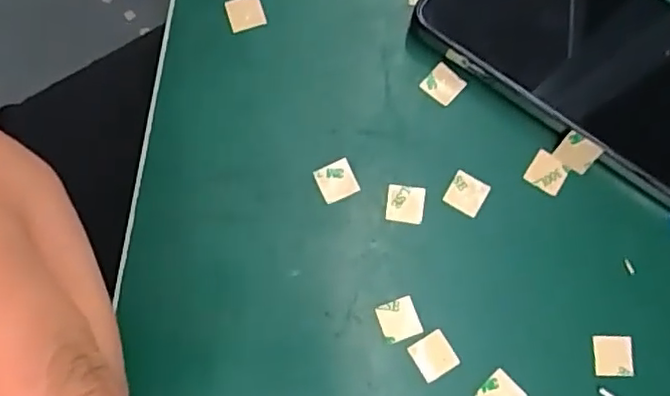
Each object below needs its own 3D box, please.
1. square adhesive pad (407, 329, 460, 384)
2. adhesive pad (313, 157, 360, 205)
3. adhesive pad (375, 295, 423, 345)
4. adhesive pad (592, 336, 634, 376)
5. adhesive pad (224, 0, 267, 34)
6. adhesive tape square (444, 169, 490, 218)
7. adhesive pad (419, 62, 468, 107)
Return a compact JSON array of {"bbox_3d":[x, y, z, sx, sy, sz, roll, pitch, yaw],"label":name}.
[{"bbox_3d":[0.039,0.062,0.245,0.016,0.004,0.016,-29,79,-8],"label":"square adhesive pad"},{"bbox_3d":[0.001,-0.007,0.259,0.015,0.004,0.015,-25,79,-7],"label":"adhesive pad"},{"bbox_3d":[0.025,0.048,0.247,0.016,0.004,0.015,-19,78,-6],"label":"adhesive pad"},{"bbox_3d":[0.111,0.062,0.246,0.015,0.004,0.015,0,77,-1],"label":"adhesive pad"},{"bbox_3d":[-0.039,-0.081,0.275,0.015,0.004,0.015,-17,78,-5],"label":"adhesive pad"},{"bbox_3d":[0.055,-0.002,0.260,0.016,0.004,0.015,30,78,5],"label":"adhesive tape square"},{"bbox_3d":[0.047,-0.049,0.271,0.016,0.004,0.015,37,79,7],"label":"adhesive pad"}]

